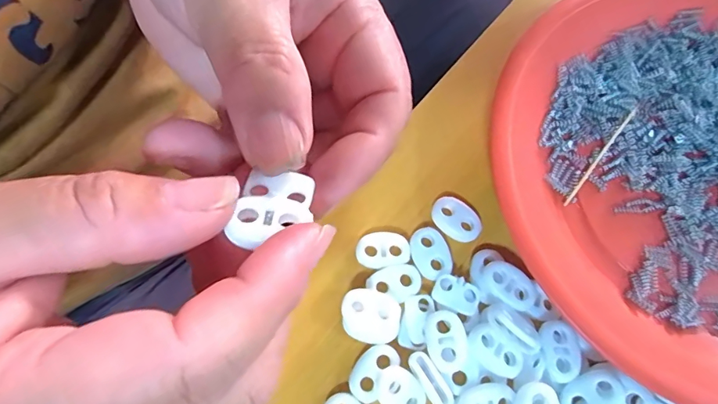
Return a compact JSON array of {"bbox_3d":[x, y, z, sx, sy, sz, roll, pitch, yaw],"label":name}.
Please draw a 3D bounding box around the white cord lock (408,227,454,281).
[{"bbox_3d":[0.029,0.020,0.185,0.015,0.004,0.021,-19,74,-9],"label":"white cord lock"}]

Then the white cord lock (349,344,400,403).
[{"bbox_3d":[0.005,0.063,0.170,0.013,0.004,0.022,36,74,9],"label":"white cord lock"}]

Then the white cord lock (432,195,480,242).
[{"bbox_3d":[0.041,0.007,0.193,0.015,0.004,0.022,-40,78,-14],"label":"white cord lock"}]

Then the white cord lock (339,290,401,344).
[{"bbox_3d":[0.005,0.043,0.172,0.022,0.010,0.018,9,71,0],"label":"white cord lock"}]

